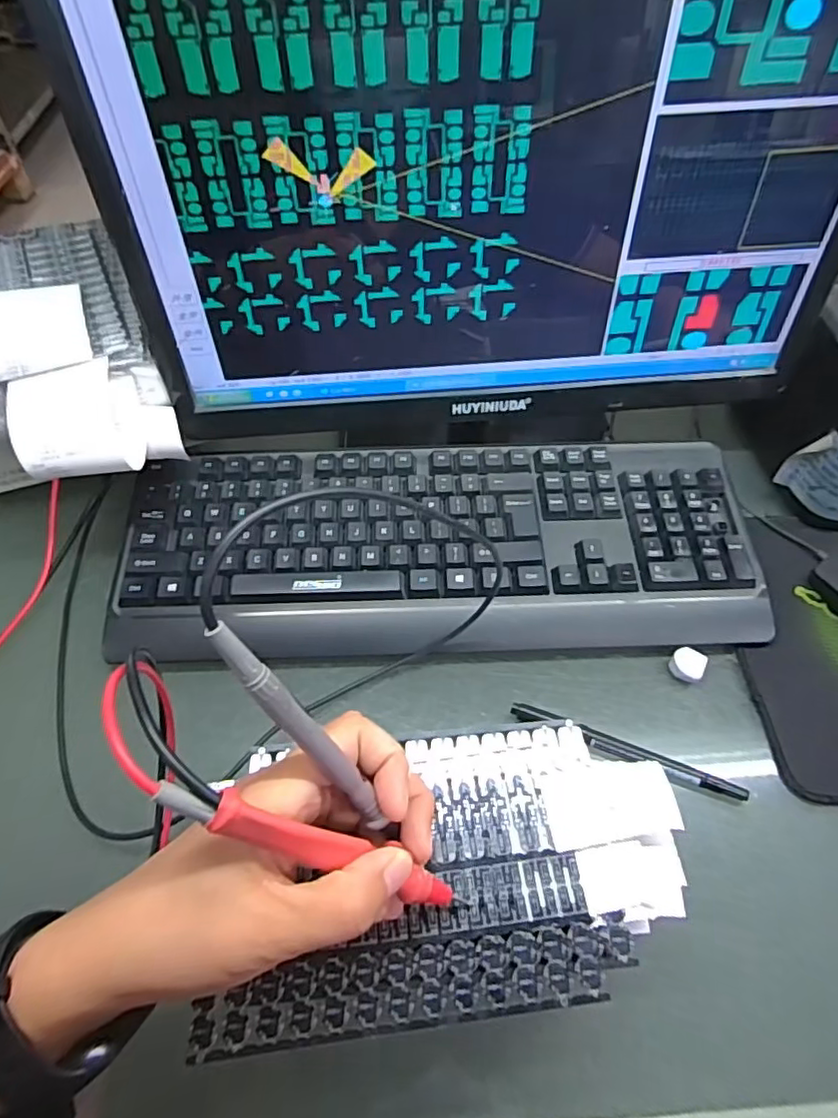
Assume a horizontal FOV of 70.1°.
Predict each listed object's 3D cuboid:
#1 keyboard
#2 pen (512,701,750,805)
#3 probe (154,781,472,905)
[{"bbox_3d":[0.014,-0.009,0.419,0.424,0.040,0.153,-2,56,-2],"label":"keyboard"},{"bbox_3d":[0.123,0.114,0.357,0.138,0.009,0.012,19,58,12],"label":"pen"},{"bbox_3d":[-0.030,0.109,0.219,0.144,0.013,0.016,34,51,-29],"label":"probe"}]

